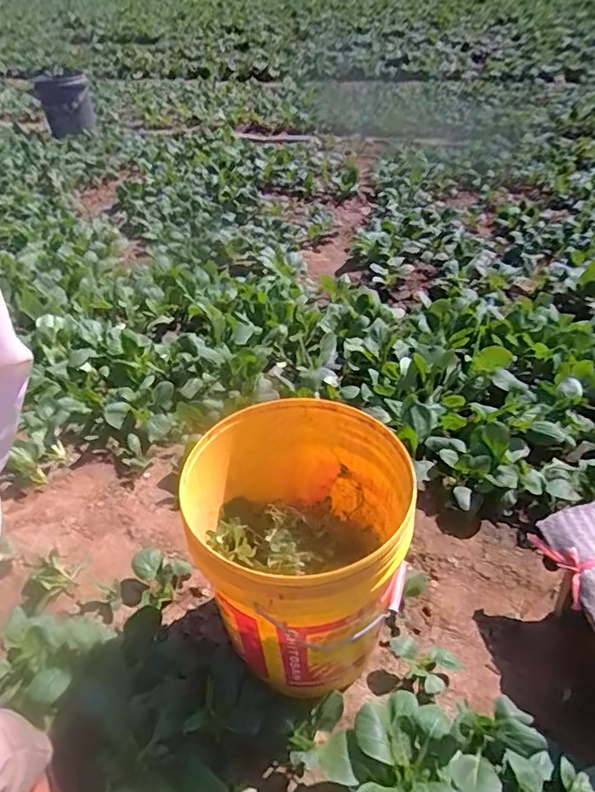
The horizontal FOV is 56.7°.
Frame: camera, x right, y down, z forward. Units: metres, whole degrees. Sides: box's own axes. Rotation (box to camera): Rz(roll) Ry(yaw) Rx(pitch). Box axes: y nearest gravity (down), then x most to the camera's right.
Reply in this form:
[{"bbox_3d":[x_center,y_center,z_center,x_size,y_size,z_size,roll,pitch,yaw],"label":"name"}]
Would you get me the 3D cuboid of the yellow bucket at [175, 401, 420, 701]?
[{"bbox_3d":[0.001,0.229,0.808,0.294,0.330,0.296,-2,38,1],"label":"yellow bucket"}]

